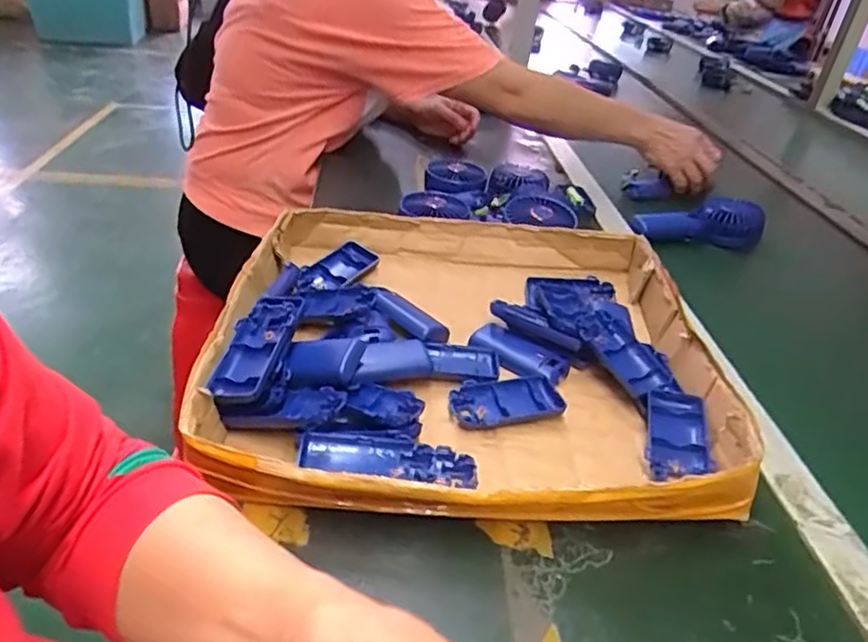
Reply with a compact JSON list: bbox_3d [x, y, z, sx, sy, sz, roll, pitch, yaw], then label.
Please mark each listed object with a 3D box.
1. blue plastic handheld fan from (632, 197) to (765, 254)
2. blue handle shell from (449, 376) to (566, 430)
[{"bbox_3d":[0.366,-0.134,0.870,0.165,0.063,0.073,12,35,10],"label":"blue plastic handheld fan"},{"bbox_3d":[0.062,0.069,0.530,0.094,0.013,0.047,-4,35,-14],"label":"blue handle shell"}]

